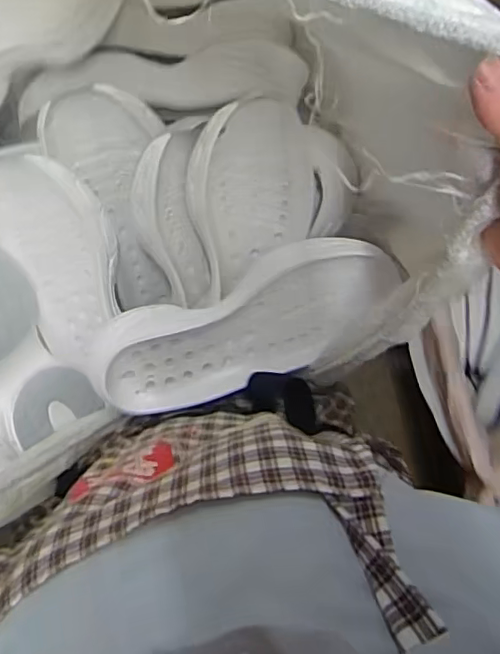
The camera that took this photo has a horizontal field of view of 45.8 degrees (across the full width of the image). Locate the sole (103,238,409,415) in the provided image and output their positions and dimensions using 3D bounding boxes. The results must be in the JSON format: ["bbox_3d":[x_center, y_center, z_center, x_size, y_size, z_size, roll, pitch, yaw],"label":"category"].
[{"bbox_3d":[0.001,0.000,0.498,0.245,0.065,0.093,-19,89,-7],"label":"sole"}]

